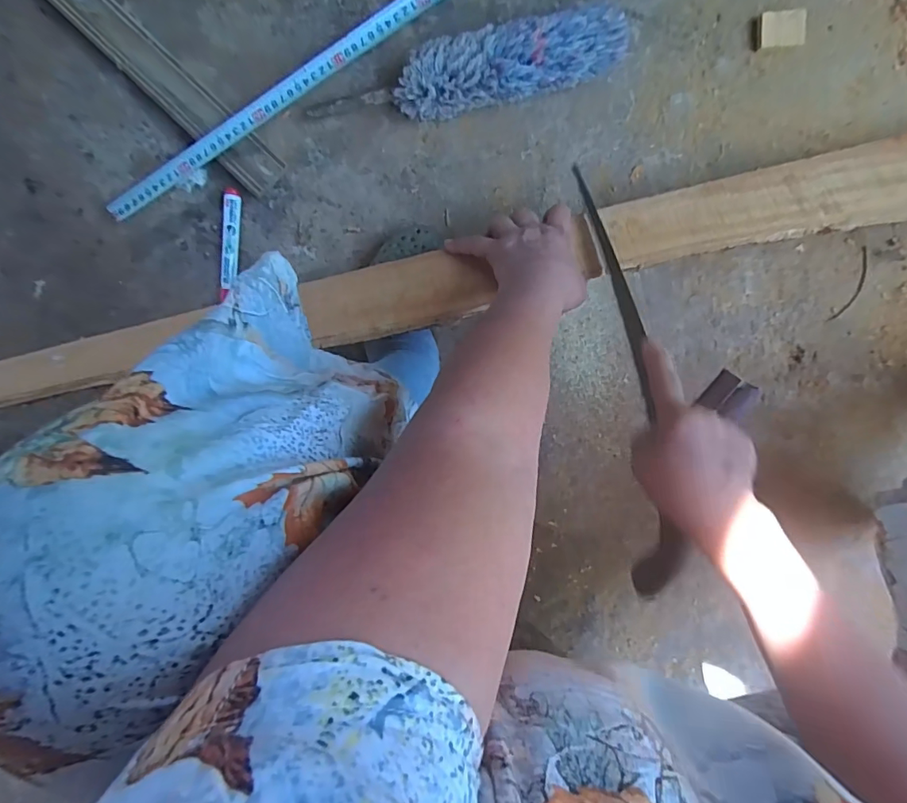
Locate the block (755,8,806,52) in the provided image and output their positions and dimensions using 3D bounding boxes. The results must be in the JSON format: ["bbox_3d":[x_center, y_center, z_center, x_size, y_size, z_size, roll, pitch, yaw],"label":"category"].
[{"bbox_3d":[0.329,-0.375,0.483,0.045,0.008,0.034,-1,97,4],"label":"block"}]

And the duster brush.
[{"bbox_3d":[0.010,-0.330,0.490,0.327,0.053,0.062,-11,96,5],"label":"duster brush"}]

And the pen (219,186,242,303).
[{"bbox_3d":[-0.249,-0.175,0.540,0.018,0.017,0.122,5,97,3],"label":"pen"}]

